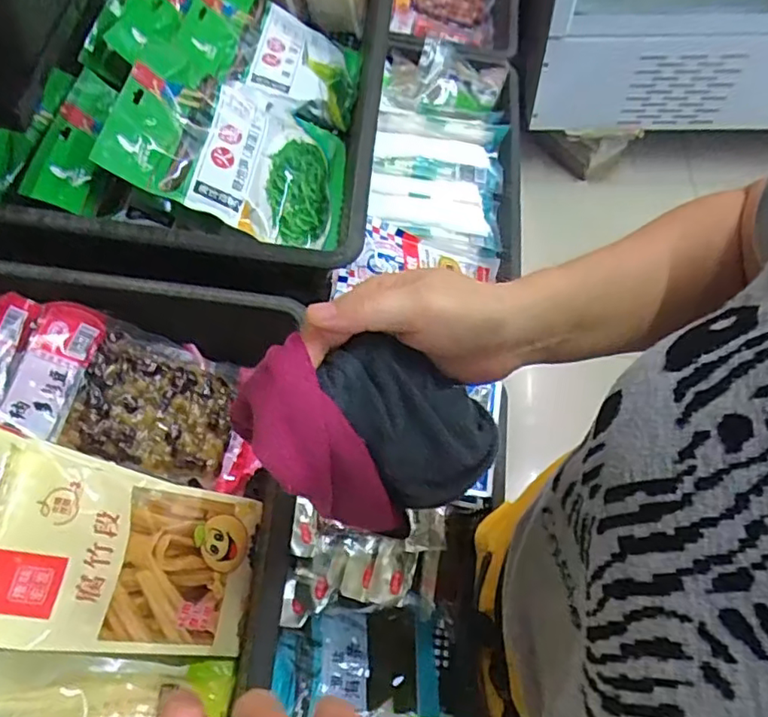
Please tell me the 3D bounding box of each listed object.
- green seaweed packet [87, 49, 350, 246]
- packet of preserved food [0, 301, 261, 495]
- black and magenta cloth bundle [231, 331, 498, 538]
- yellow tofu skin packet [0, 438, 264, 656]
[{"bbox_3d":[-0.142,-0.207,0.593,0.230,0.029,0.169,19,61,-26],"label":"green seaweed packet"},{"bbox_3d":[-0.208,0.036,0.525,0.204,0.023,0.118,23,67,-21],"label":"packet of preserved food"},{"bbox_3d":[-0.004,0.043,0.321,0.126,0.105,0.077,4,63,6],"label":"black and magenta cloth bundle"},{"bbox_3d":[-0.177,0.139,0.426,0.032,0.186,0.124,-22,54,44],"label":"yellow tofu skin packet"}]

